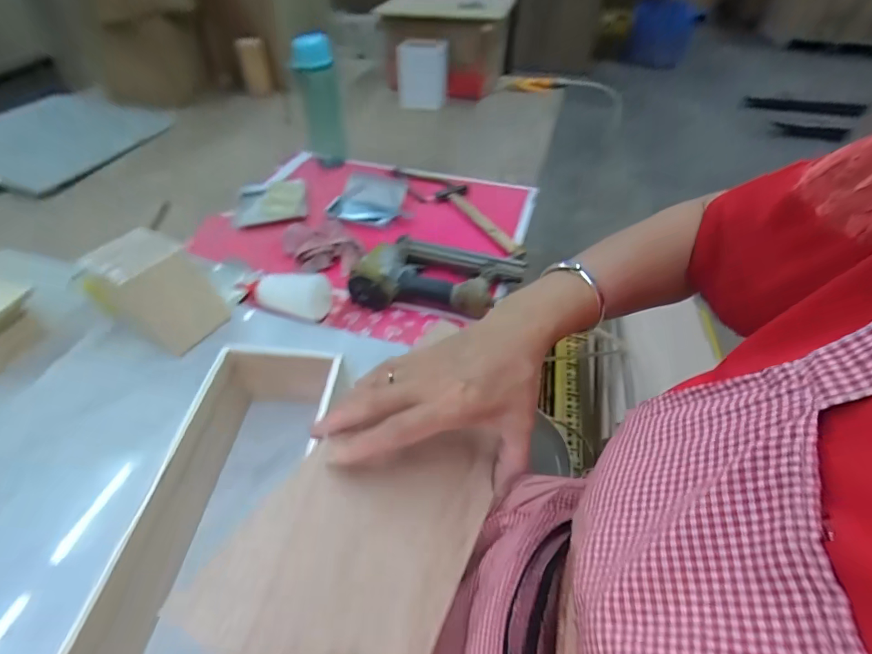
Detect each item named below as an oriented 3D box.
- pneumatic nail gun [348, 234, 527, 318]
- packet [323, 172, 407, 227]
[{"bbox_3d":[0.009,-0.076,0.631,0.228,0.060,0.156,13,47,10],"label":"pneumatic nail gun"},{"bbox_3d":[-0.131,-0.249,0.814,0.133,0.034,0.132,6,46,4],"label":"packet"}]

